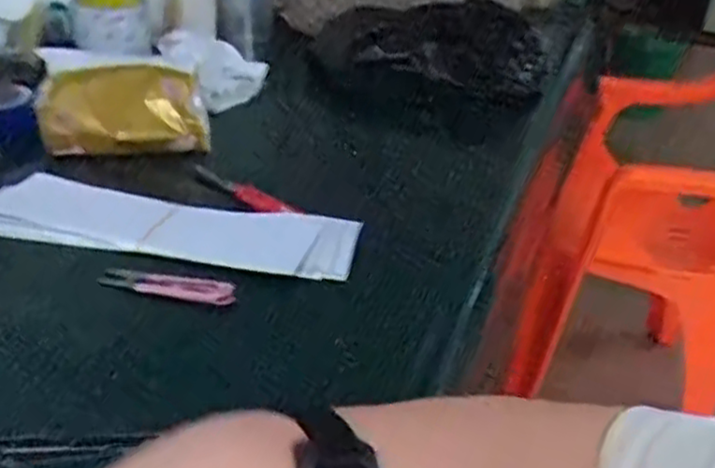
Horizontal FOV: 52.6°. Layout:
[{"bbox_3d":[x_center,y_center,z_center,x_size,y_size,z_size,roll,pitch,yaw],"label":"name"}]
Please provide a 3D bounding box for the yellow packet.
[{"bbox_3d":[-0.234,-0.123,0.731,0.157,0.085,0.035,-3,-2,-18],"label":"yellow packet"}]

